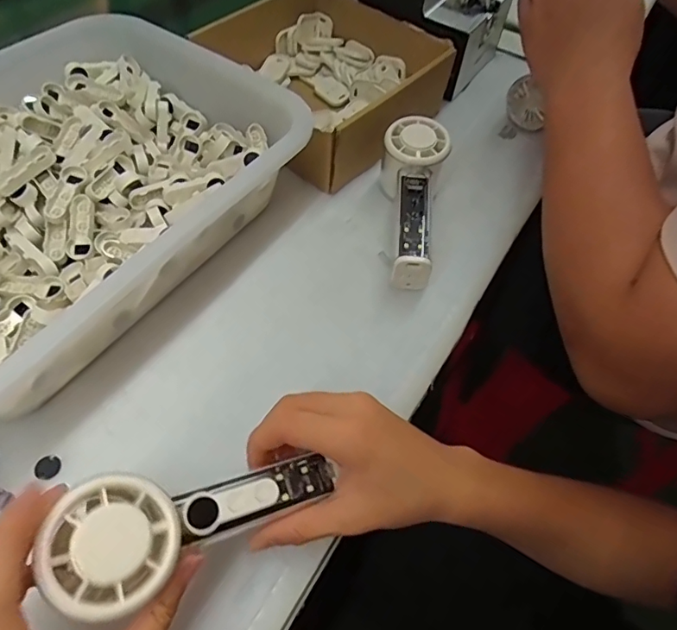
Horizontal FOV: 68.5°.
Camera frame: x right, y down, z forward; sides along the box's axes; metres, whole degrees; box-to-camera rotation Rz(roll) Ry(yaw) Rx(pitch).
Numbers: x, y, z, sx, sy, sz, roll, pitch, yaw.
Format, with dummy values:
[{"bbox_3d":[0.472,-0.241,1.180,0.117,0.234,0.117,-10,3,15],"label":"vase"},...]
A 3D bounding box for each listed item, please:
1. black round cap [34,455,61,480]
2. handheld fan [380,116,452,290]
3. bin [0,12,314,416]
[{"bbox_3d":[-0.184,0.096,0.314,0.015,0.004,0.016,2,58,-3],"label":"black round cap"},{"bbox_3d":[0.059,-0.096,0.423,0.052,0.060,0.148,11,57,2],"label":"handheld fan"},{"bbox_3d":[-0.232,-0.102,0.389,0.278,0.081,0.349,34,60,17],"label":"bin"}]

